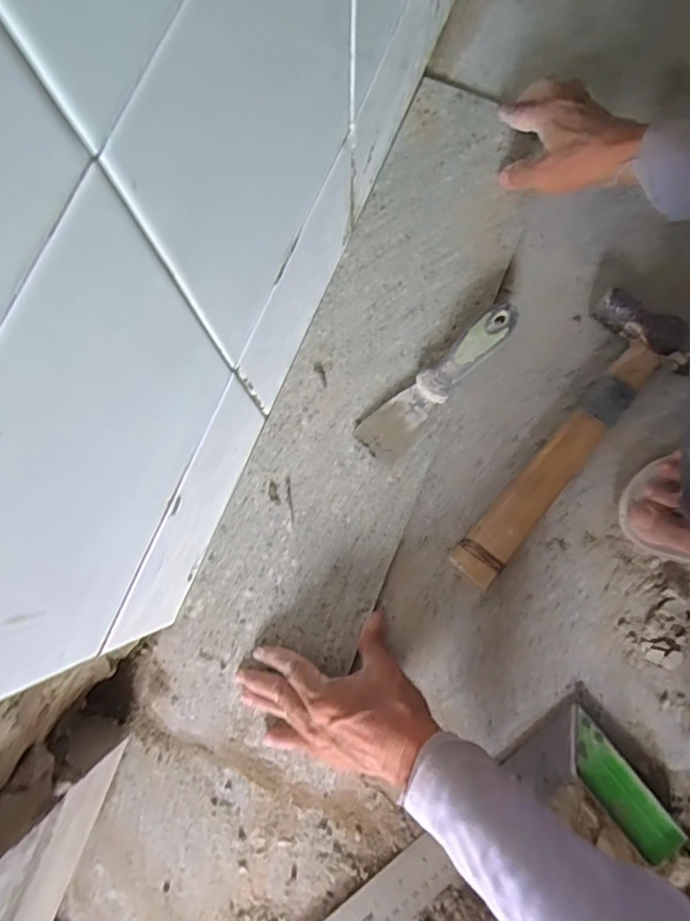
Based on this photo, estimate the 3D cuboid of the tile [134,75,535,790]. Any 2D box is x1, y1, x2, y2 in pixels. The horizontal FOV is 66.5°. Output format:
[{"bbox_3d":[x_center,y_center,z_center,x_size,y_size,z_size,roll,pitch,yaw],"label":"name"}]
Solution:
[{"bbox_3d":[0.015,-0.045,0.477,0.152,0.014,0.626,23,84,4],"label":"tile"}]

